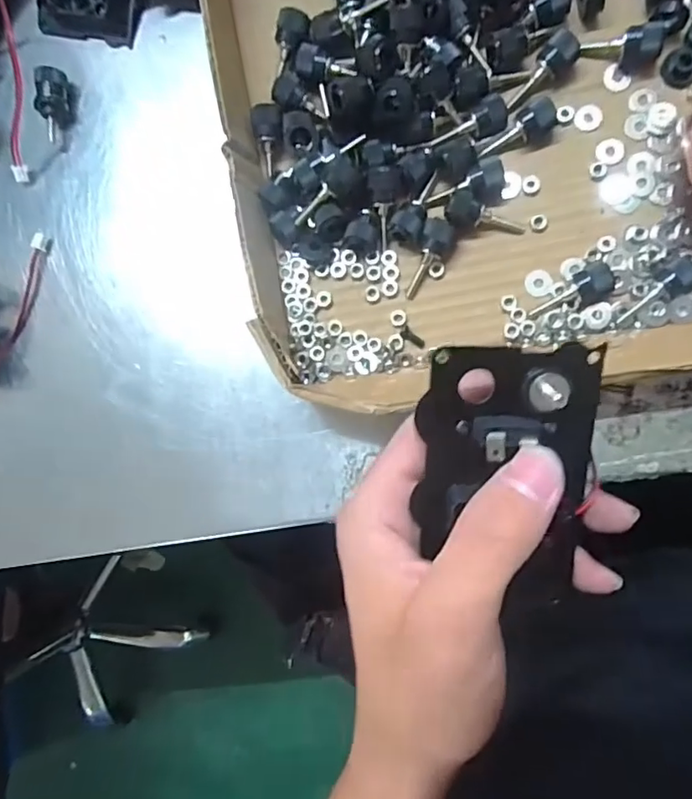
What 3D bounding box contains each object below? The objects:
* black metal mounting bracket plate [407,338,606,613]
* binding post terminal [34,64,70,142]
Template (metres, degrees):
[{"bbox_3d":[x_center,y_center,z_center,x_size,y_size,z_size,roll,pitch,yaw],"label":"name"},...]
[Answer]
[{"bbox_3d":[0.052,0.028,0.181,0.056,0.011,0.088,1,104,4],"label":"black metal mounting bracket plate"},{"bbox_3d":[-0.145,-0.147,0.278,0.013,0.011,0.034,-3,89,8],"label":"binding post terminal"}]

